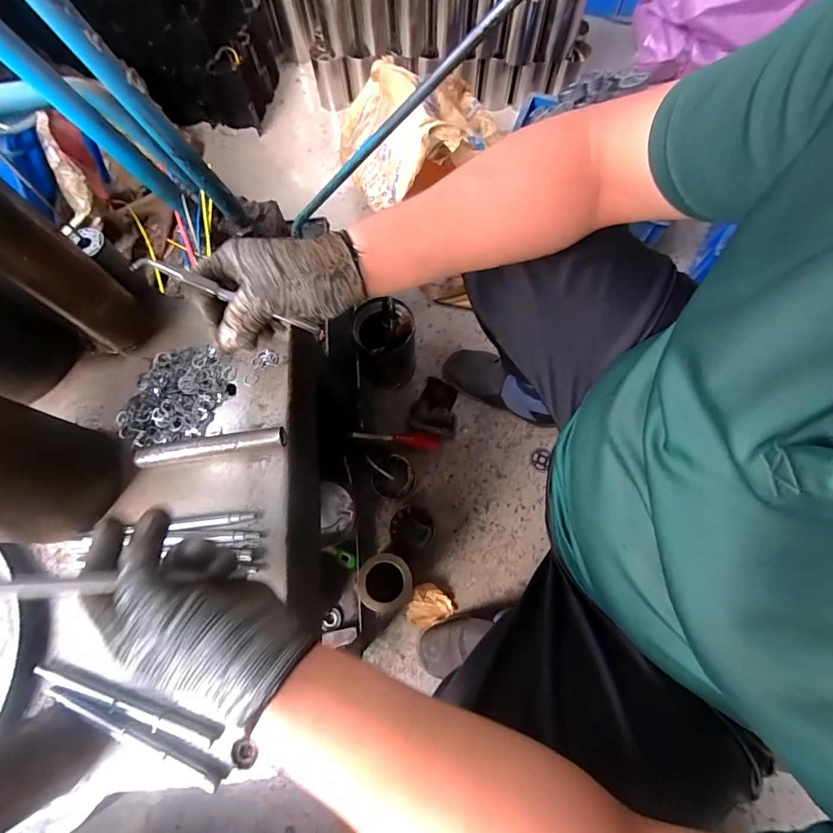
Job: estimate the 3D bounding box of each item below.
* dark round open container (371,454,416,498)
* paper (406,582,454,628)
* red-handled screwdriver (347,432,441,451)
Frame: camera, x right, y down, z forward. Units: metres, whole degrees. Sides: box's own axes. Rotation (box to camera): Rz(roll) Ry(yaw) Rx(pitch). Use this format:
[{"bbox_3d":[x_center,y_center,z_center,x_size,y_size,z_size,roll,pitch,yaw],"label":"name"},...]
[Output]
[{"bbox_3d":[-0.046,0.124,0.824,0.086,0.048,0.081,-36,74,-10],"label":"dark round open container"},{"bbox_3d":[0.027,0.348,0.757,0.077,0.031,0.072,16,73,7],"label":"paper"},{"bbox_3d":[-0.043,0.044,0.855,0.189,0.028,0.034,7,71,-11],"label":"red-handled screwdriver"}]

